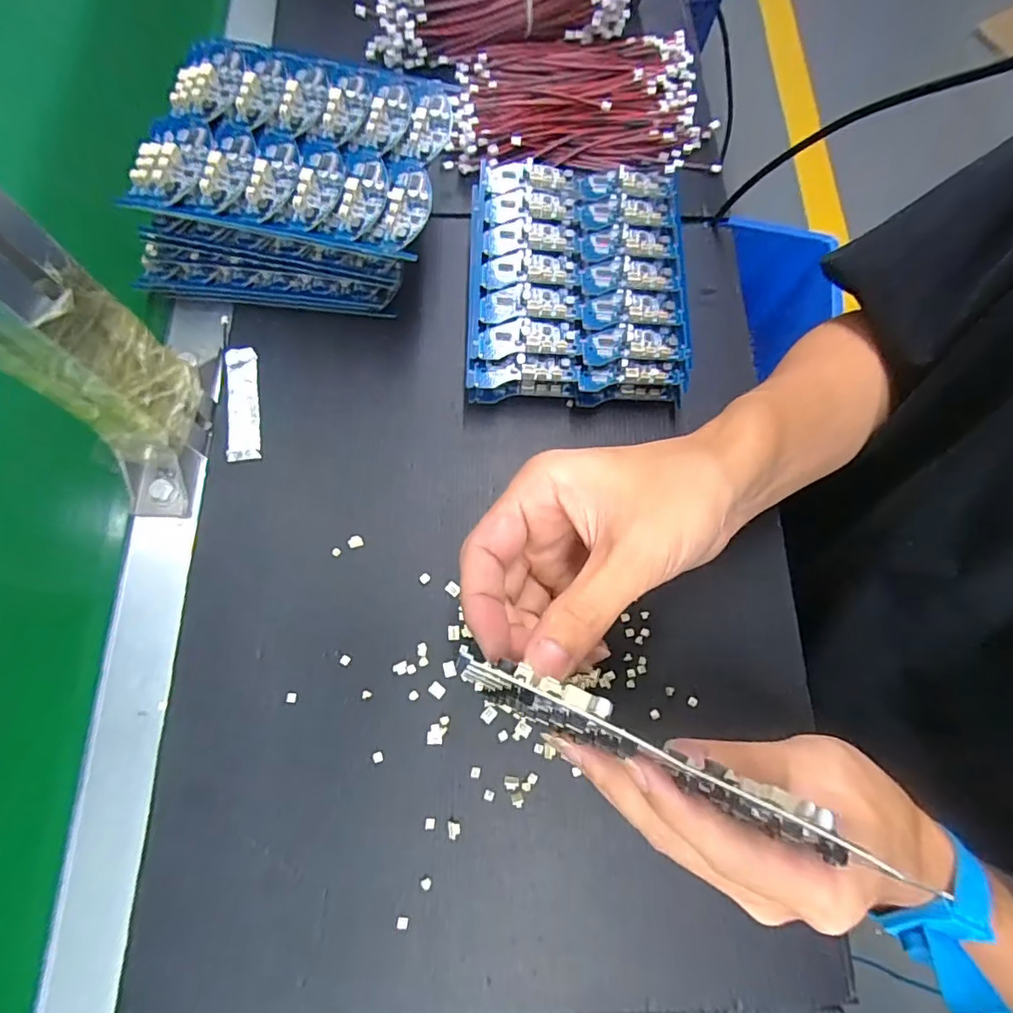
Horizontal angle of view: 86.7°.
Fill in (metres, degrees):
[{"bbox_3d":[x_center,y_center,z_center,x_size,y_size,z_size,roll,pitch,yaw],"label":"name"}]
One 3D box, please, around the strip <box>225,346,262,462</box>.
[{"bbox_3d":[-0.170,-0.067,0.346,0.020,0.004,0.079,-8,74,-4],"label":"strip"}]

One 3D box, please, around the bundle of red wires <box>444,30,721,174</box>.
[{"bbox_3d":[0.061,-0.323,0.429,0.207,0.023,0.133,-3,73,-4],"label":"bundle of red wires"}]

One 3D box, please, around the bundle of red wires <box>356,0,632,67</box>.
[{"bbox_3d":[-0.004,-0.394,0.417,0.215,0.060,0.040,-14,75,-5],"label":"bundle of red wires"}]

